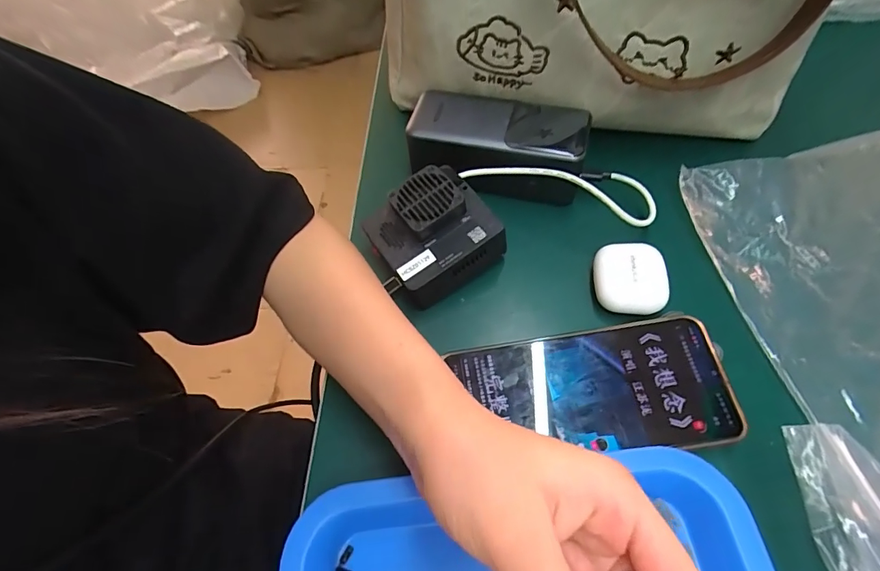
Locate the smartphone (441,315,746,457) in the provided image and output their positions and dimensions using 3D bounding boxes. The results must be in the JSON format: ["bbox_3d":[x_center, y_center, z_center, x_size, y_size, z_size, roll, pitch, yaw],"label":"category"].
[{"bbox_3d":[0.089,0.061,0.262,0.149,0.010,0.072,-8,60,0],"label":"smartphone"}]

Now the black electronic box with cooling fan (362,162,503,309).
[{"bbox_3d":[-0.004,-0.036,0.304,0.074,0.045,0.067,-30,62,-13],"label":"black electronic box with cooling fan"}]

